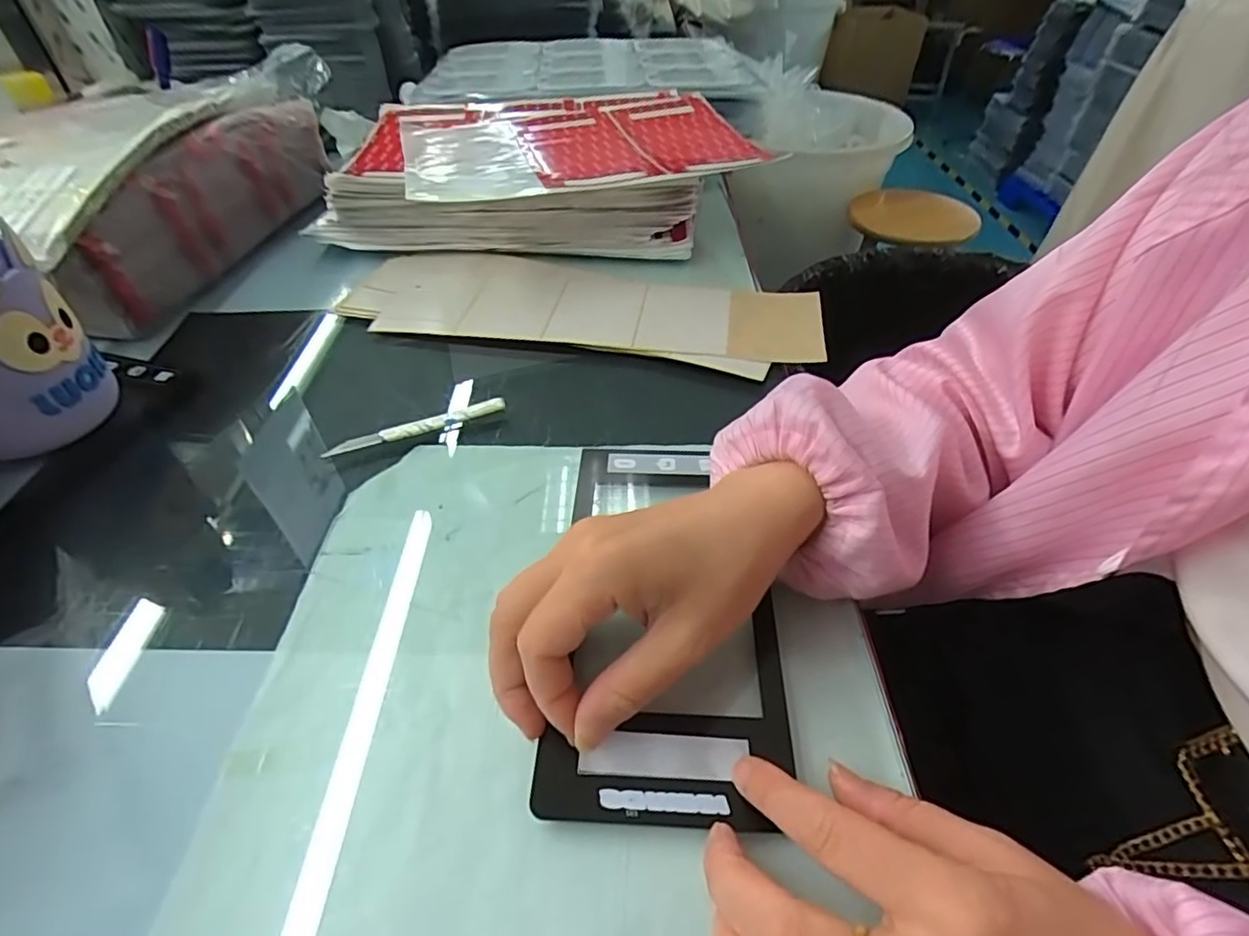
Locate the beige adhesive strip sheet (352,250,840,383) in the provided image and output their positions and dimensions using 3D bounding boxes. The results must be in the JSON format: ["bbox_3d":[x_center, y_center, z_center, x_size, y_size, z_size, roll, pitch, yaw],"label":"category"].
[{"bbox_3d":[-0.038,-0.130,0.473,0.370,0.008,0.120,9,47,9],"label":"beige adhesive strip sheet"}]

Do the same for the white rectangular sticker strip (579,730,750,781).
[{"bbox_3d":[0.015,0.111,0.233,0.064,0.004,0.016,4,60,-3],"label":"white rectangular sticker strip"}]

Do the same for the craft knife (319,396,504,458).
[{"bbox_3d":[-0.128,-0.025,0.375,0.109,0.010,0.010,-19,49,-17],"label":"craft knife"}]

